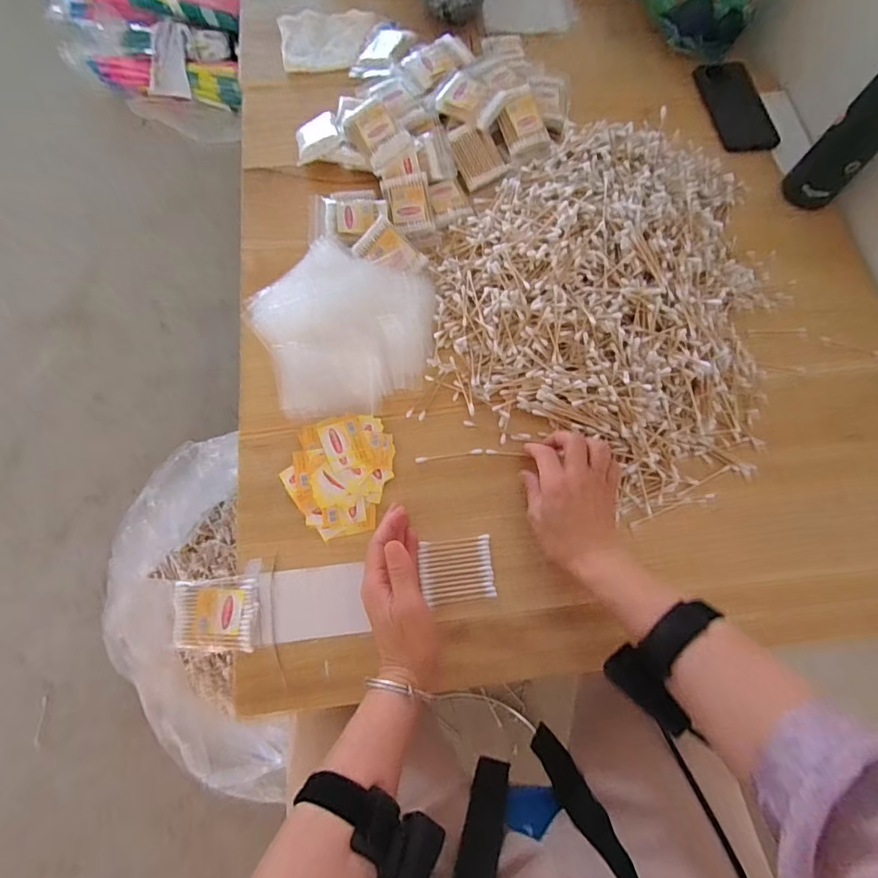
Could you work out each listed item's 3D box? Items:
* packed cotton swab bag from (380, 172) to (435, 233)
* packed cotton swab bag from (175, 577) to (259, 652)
[{"bbox_3d":[-0.035,-0.283,0.577,0.055,0.013,0.066,-12,90,-2],"label":"packed cotton swab bag"},{"bbox_3d":[-0.204,0.160,0.436,0.075,0.012,0.062,-1,70,-4],"label":"packed cotton swab bag"}]

